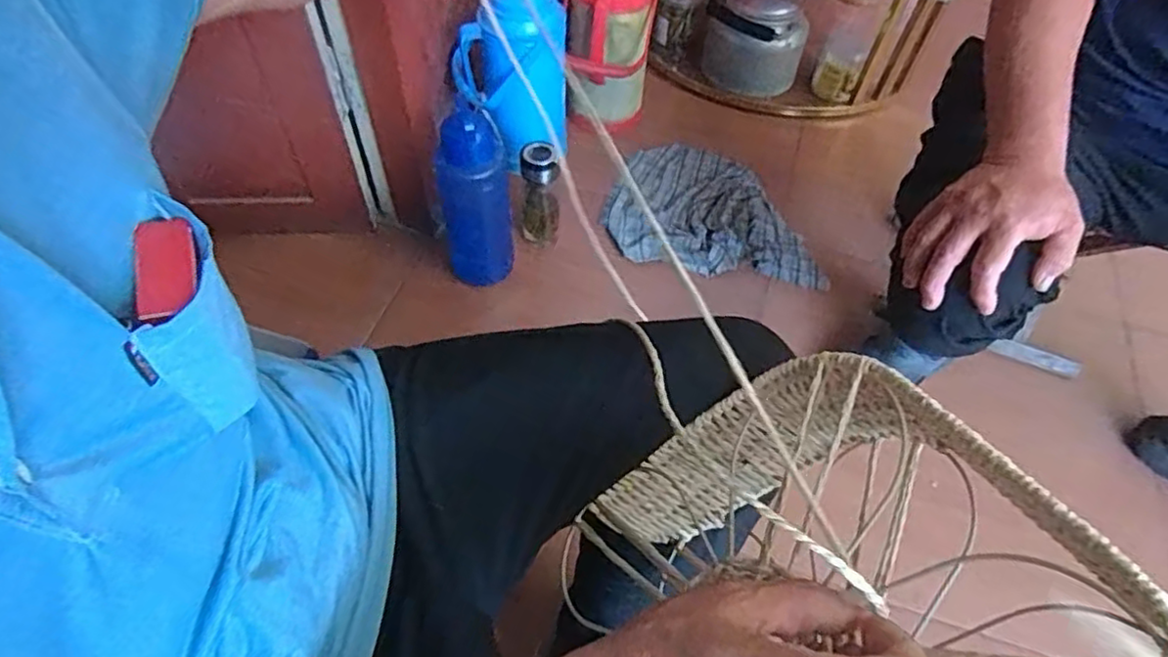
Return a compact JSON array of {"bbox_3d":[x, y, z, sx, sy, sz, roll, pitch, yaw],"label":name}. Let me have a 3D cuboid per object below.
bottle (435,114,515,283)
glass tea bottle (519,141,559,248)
[{"bbox_3d":[-0.176,-0.203,1.018,0.105,0.301,0.109,-14,57,-11],"label":"bottle"},{"bbox_3d":[-0.074,-0.213,1.098,0.068,0.187,0.080,-6,55,-6],"label":"glass tea bottle"}]

